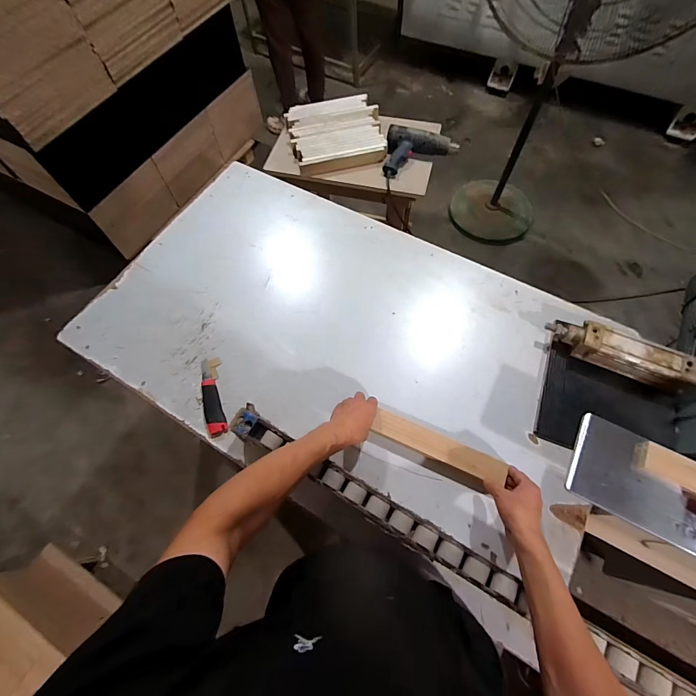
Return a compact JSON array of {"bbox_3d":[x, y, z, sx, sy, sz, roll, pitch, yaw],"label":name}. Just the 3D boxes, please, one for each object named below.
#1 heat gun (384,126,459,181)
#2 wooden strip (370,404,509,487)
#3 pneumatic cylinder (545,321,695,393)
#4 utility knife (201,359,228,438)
[{"bbox_3d":[0.251,-0.664,1.184,0.246,0.063,0.174,7,66,5],"label":"heat gun"},{"bbox_3d":[0.174,0.190,0.676,0.253,0.018,0.046,21,69,16],"label":"wooden strip"},{"bbox_3d":[0.551,0.012,0.721,0.275,0.073,0.067,24,68,12],"label":"pneumatic cylinder"},{"bbox_3d":[-0.299,0.104,0.751,0.039,0.015,0.176,-22,67,-8],"label":"utility knife"}]

